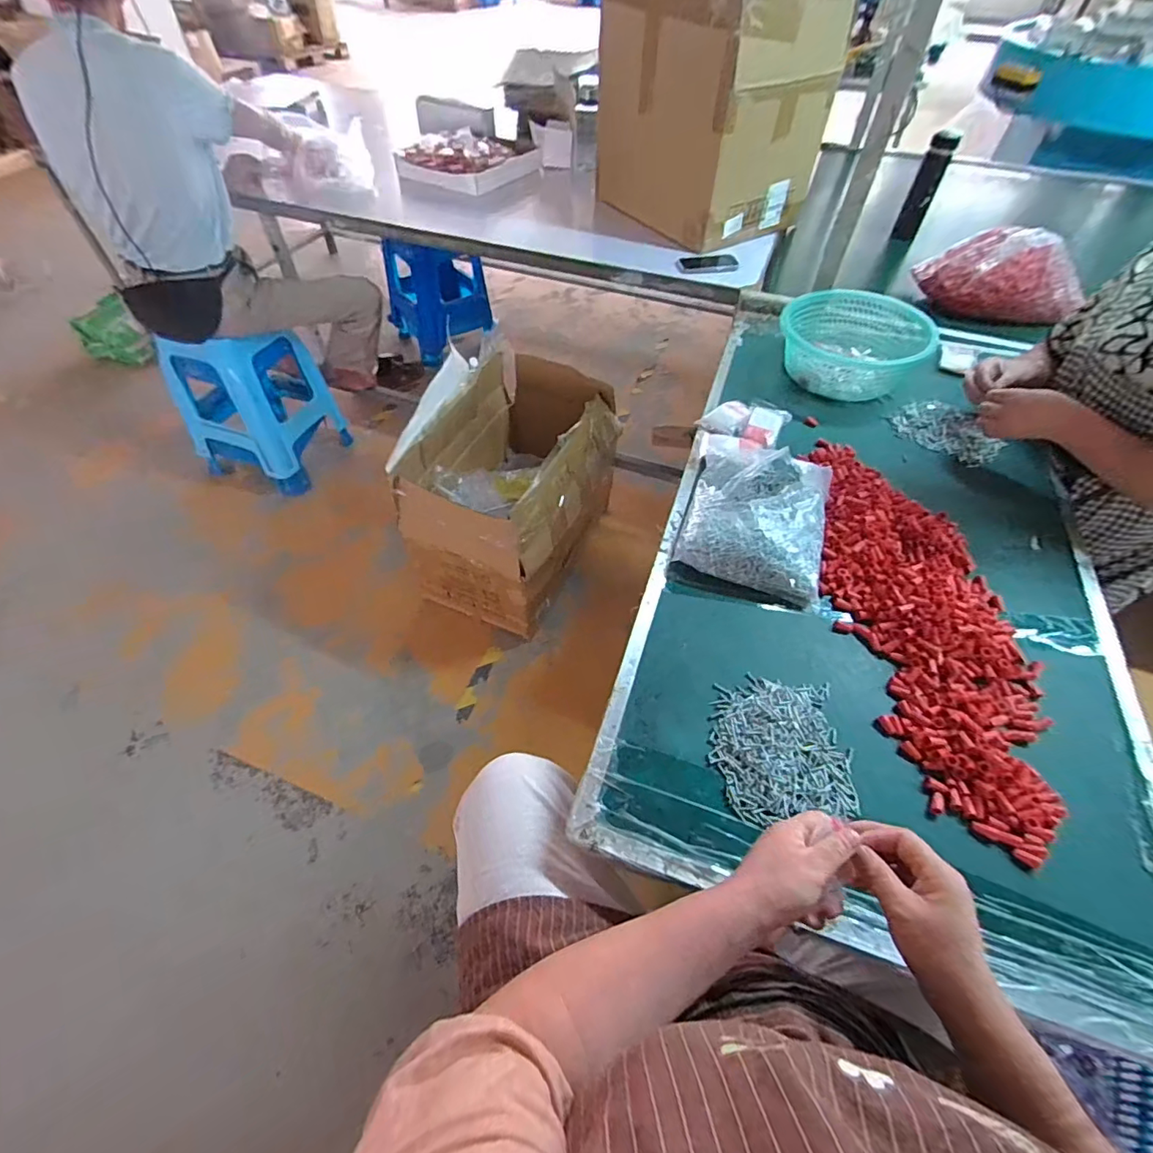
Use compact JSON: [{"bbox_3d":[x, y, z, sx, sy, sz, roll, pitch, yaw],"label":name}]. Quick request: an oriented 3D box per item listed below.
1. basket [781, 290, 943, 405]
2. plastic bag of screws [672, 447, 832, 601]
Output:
[{"bbox_3d":[0.532,-0.466,1.041,0.207,0.118,0.253,-23,56,-18],"label":"basket"},{"bbox_3d":[0.273,-0.096,0.790,0.204,0.073,0.234,18,54,12],"label":"plastic bag of screws"}]

